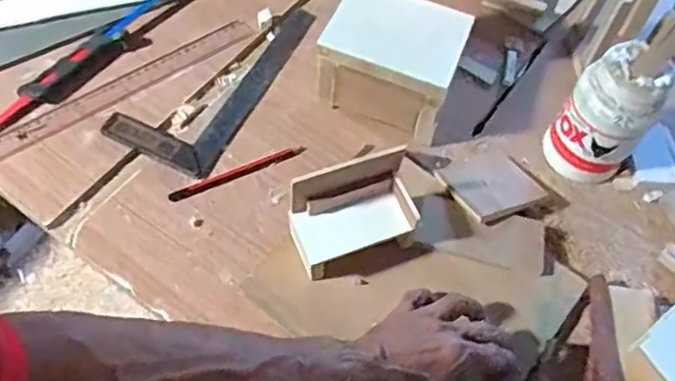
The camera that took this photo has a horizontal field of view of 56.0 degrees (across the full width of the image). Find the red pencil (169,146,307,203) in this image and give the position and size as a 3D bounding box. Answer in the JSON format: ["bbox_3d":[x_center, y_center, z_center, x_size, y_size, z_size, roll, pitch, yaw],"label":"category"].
[{"bbox_3d":[-0.096,-0.018,0.619,0.137,0.005,0.012,-22,65,-15],"label":"red pencil"}]

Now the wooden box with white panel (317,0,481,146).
[{"bbox_3d":[0.061,-0.153,0.617,0.124,0.152,0.124,22,62,8],"label":"wooden box with white panel"}]

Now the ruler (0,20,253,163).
[{"bbox_3d":[-0.223,-0.108,0.663,0.298,0.004,0.030,-32,70,-21],"label":"ruler"}]

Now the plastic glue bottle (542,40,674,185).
[{"bbox_3d":[0.255,-0.072,0.604,0.078,0.126,0.070,37,65,16],"label":"plastic glue bottle"}]

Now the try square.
[{"bbox_3d":[-0.128,-0.128,0.681,0.117,0.009,0.245,25,63,10],"label":"try square"}]

